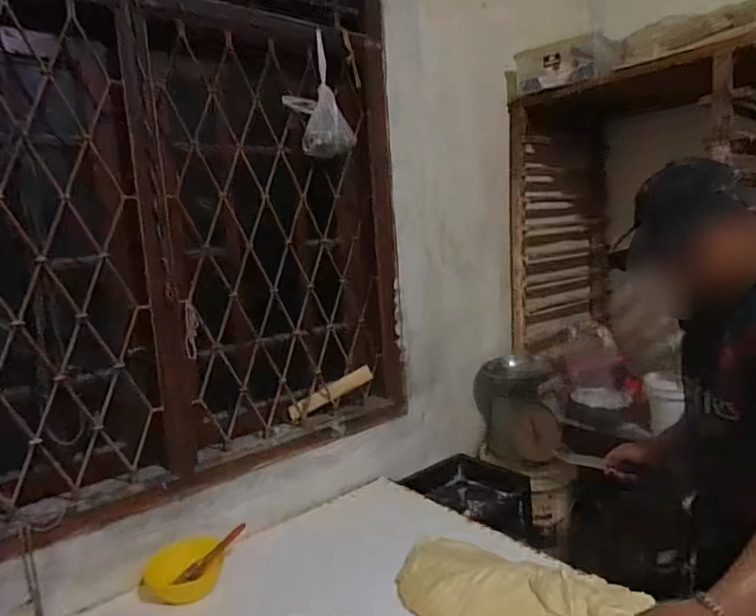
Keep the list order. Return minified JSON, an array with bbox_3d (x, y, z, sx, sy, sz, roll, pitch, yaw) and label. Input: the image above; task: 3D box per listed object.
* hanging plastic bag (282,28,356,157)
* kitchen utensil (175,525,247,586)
[{"bbox_3d":[-0.150,-0.527,1.371,0.063,0.266,0.195,2,10,35],"label":"hanging plastic bag"},{"bbox_3d":[-0.356,0.532,1.149,0.168,0.035,0.028,-38,26,-29],"label":"kitchen utensil"}]

